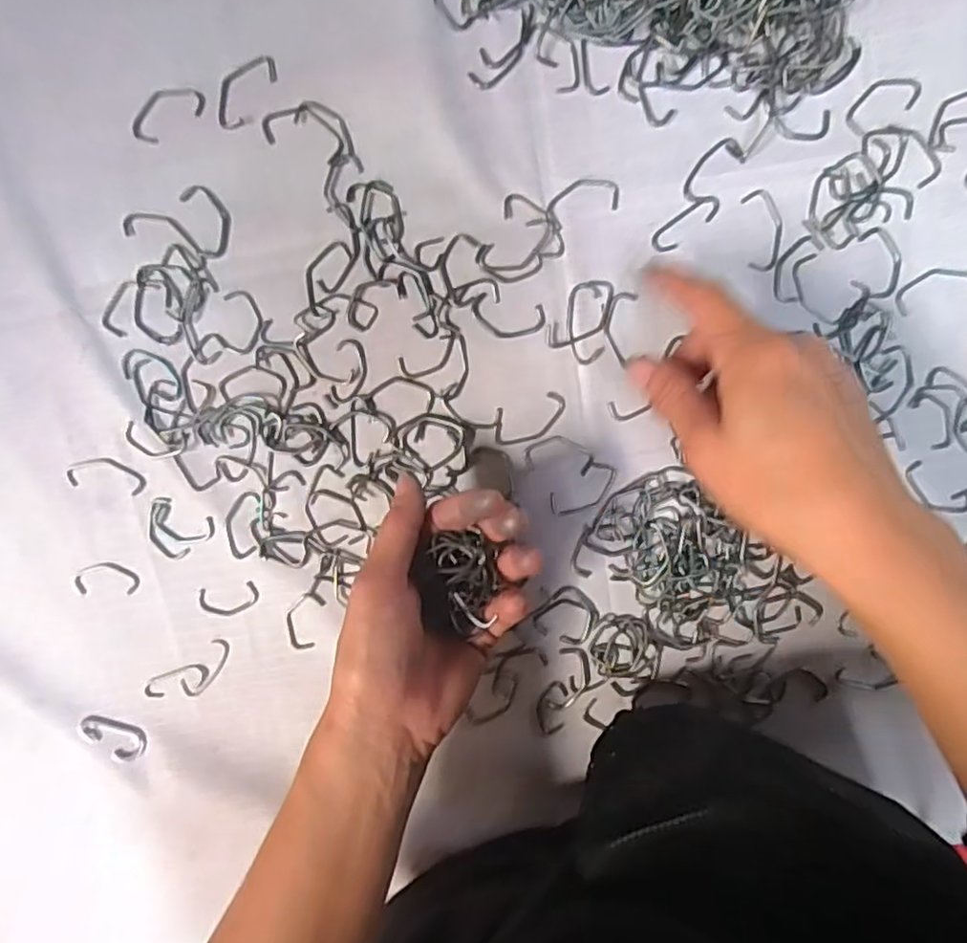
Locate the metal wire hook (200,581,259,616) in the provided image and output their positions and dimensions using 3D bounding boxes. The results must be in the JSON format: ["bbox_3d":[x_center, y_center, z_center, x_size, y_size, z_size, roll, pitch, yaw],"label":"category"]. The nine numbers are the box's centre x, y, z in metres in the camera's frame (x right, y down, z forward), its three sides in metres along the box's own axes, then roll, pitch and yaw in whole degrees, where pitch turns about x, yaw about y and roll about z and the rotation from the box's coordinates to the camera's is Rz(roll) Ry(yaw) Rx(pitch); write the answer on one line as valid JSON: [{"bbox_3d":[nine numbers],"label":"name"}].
[{"bbox_3d":[-0.141,0.071,0.357,0.034,0.004,0.018,-10,99,2],"label":"metal wire hook"}]

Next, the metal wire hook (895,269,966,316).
[{"bbox_3d":[0.231,-0.092,0.325,0.044,0.004,0.020,-11,99,3],"label":"metal wire hook"}]

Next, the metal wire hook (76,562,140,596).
[{"bbox_3d":[-0.208,0.059,0.356,0.034,0.004,0.018,4,100,0],"label":"metal wire hook"}]

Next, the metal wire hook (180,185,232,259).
[{"bbox_3d":[-0.137,-0.126,0.323,0.019,0.004,0.035,-18,99,4],"label":"metal wire hook"}]

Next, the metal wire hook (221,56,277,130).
[{"bbox_3d":[-0.116,-0.183,0.309,0.022,0.004,0.038,32,98,-5],"label":"metal wire hook"}]

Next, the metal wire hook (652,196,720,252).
[{"bbox_3d":[0.102,-0.125,0.324,0.037,0.004,0.013,-37,97,6],"label":"metal wire hook"}]

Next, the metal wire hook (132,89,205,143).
[{"bbox_3d":[-0.154,-0.175,0.313,0.039,0.004,0.019,-25,98,5],"label":"metal wire hook"}]

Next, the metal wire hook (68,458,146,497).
[{"bbox_3d":[-0.202,0.002,0.344,0.041,0.004,0.018,10,100,-1],"label":"metal wire hook"}]

